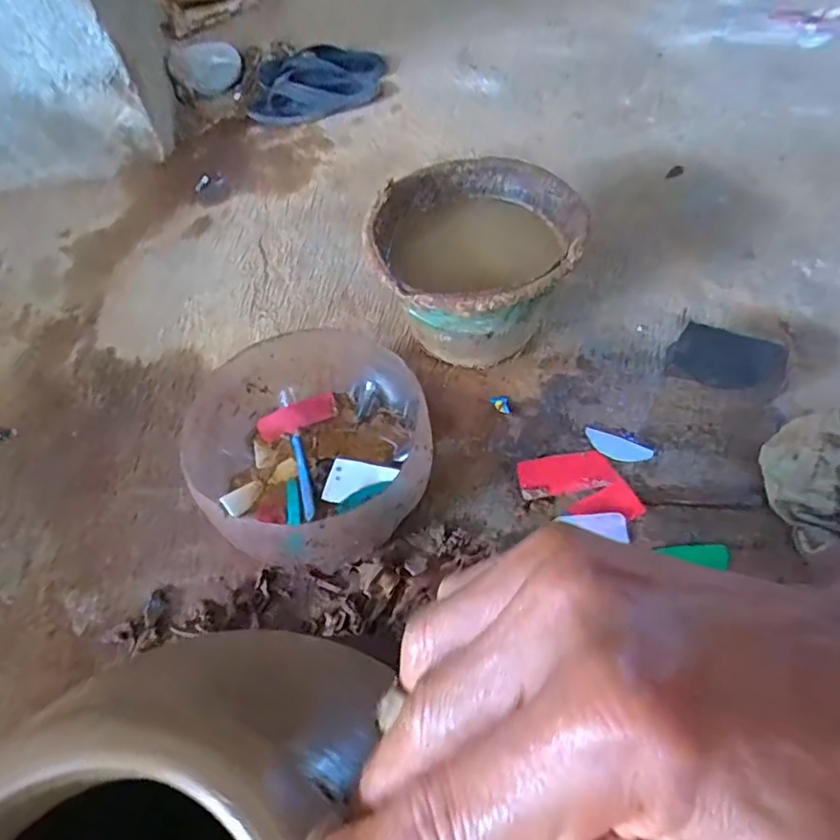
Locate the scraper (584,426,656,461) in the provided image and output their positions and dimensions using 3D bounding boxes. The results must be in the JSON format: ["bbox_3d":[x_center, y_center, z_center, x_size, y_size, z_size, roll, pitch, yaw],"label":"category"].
[{"bbox_3d":[0.226,0.029,0.675,0.074,0.004,0.028,17,58,15],"label":"scraper"}]

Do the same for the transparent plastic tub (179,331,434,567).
[{"bbox_3d":[-0.111,0.034,0.627,0.229,0.127,0.247,-2,55,3],"label":"transparent plastic tub"}]

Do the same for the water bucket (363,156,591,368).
[{"bbox_3d":[0.067,-0.177,0.734,0.232,0.169,0.252,-2,55,3],"label":"water bucket"}]

